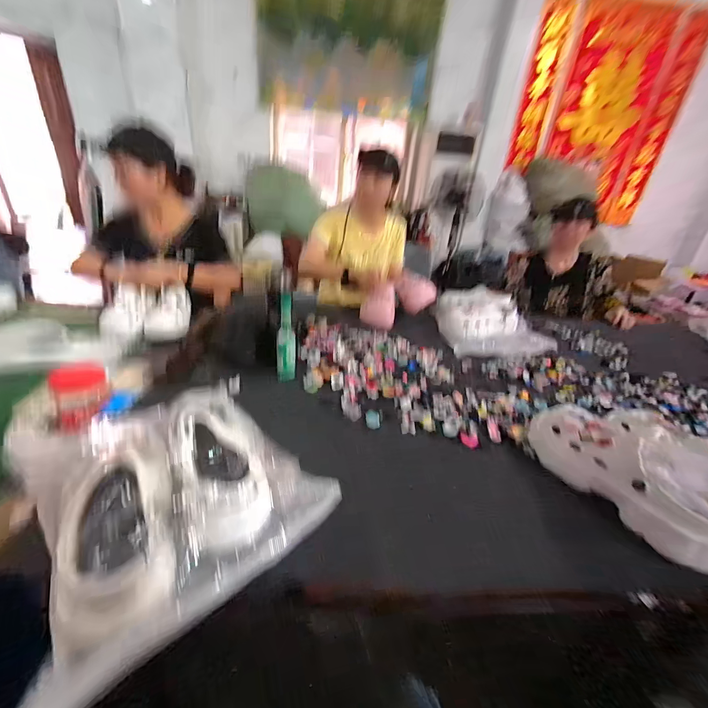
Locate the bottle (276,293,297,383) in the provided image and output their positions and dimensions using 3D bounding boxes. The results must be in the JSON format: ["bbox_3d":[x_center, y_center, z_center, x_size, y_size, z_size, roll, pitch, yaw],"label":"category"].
[{"bbox_3d":[-0.145,-0.030,0.710,0.043,0.180,0.044,-1,29,-15],"label":"bottle"}]

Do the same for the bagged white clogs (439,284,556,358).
[{"bbox_3d":[0.430,-0.119,1.079,0.291,0.111,0.381,4,28,-5],"label":"bagged white clogs"}]

